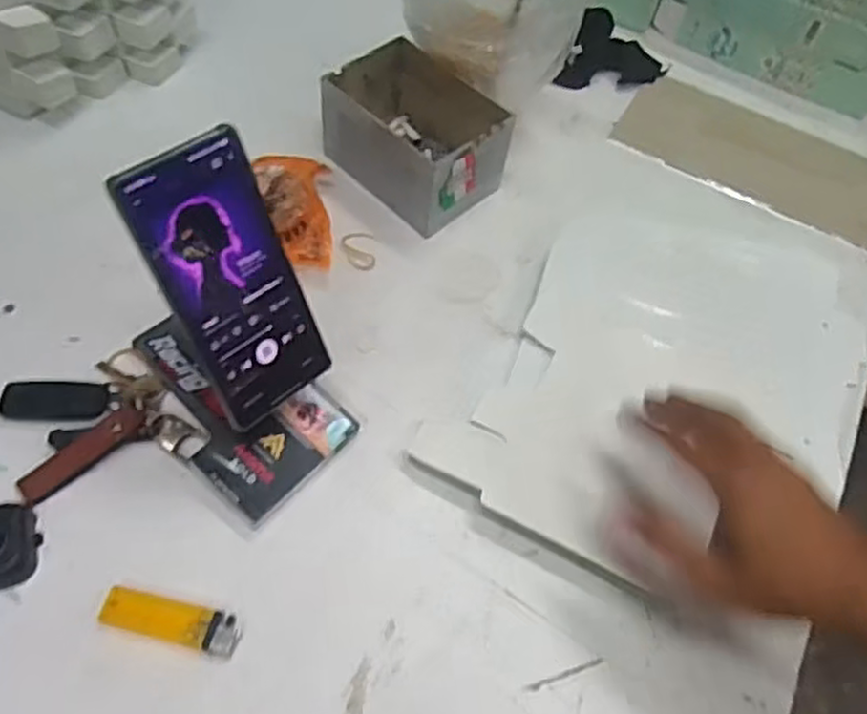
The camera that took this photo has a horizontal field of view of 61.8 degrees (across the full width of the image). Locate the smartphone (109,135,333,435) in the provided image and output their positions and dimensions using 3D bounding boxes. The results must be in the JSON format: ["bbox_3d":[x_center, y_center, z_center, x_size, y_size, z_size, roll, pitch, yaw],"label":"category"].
[{"bbox_3d":[-0.114,-0.040,0.413,0.005,0.163,0.077,18,47,43],"label":"smartphone"}]

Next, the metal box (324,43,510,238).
[{"bbox_3d":[-0.017,-0.194,0.627,0.148,0.075,0.108,41,63,19],"label":"metal box"}]

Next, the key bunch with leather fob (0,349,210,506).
[{"bbox_3d":[-0.227,0.038,0.490,0.112,0.014,0.092,-22,63,-18],"label":"key bunch with leather fob"}]

